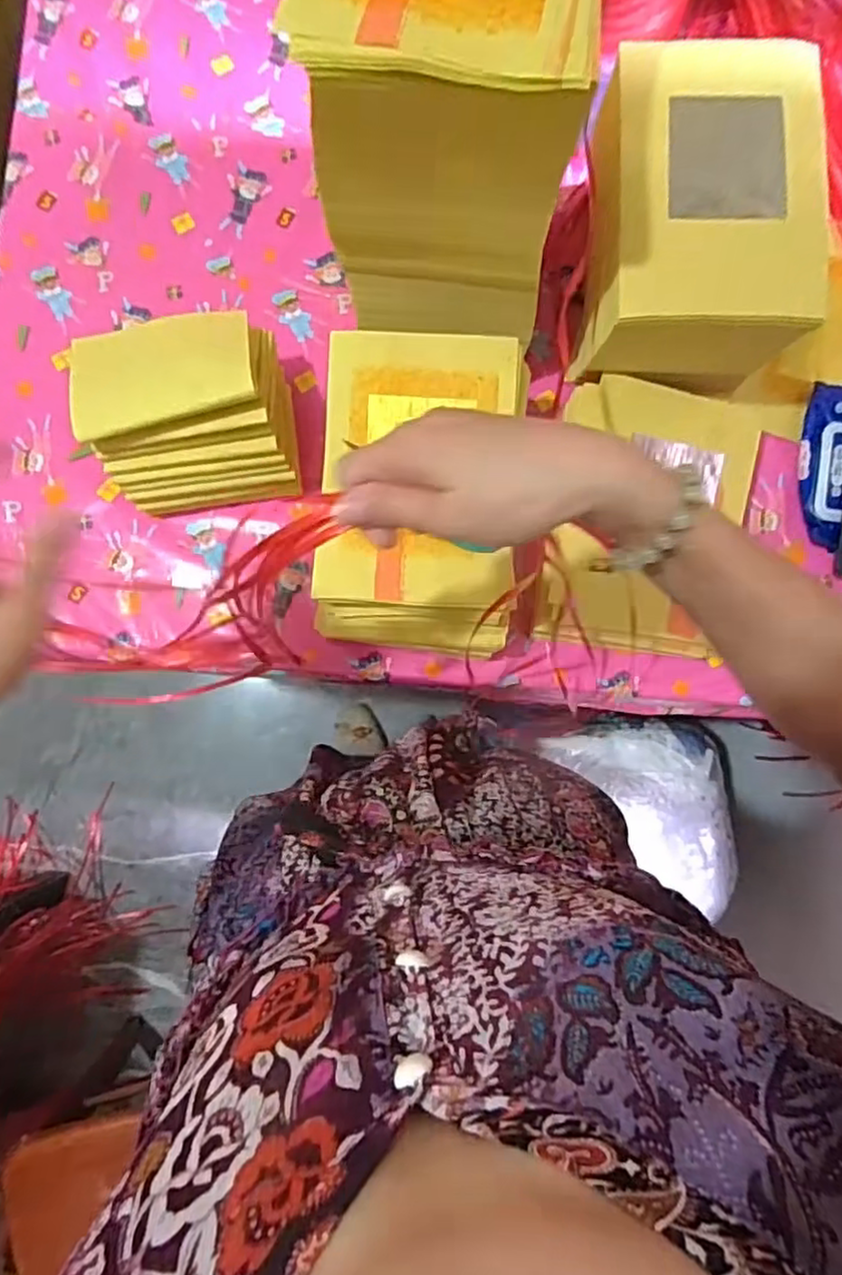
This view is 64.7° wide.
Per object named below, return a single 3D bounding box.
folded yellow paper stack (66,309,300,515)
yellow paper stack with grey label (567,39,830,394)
[{"bbox_3d":[-0.206,-0.203,0.611,0.171,0.144,0.141,-6,87,-4],"label":"folded yellow paper stack"},{"bbox_3d":[0.228,-0.349,0.599,0.169,0.165,0.251,-1,86,-4],"label":"yellow paper stack with grey label"}]

